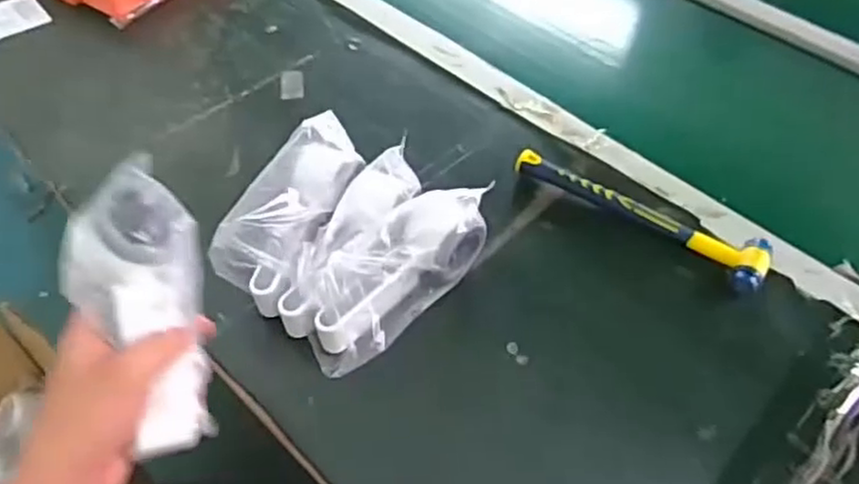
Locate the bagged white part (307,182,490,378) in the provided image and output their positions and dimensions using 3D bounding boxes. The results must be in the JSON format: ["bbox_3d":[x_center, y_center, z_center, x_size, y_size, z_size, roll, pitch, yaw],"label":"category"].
[{"bbox_3d":[-0.025,0.024,0.577,0.060,0.073,0.188,38,61,25],"label":"bagged white part"}]

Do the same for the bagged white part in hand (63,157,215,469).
[{"bbox_3d":[-0.182,0.042,0.433,0.081,0.035,0.179,-14,84,-12],"label":"bagged white part in hand"}]

